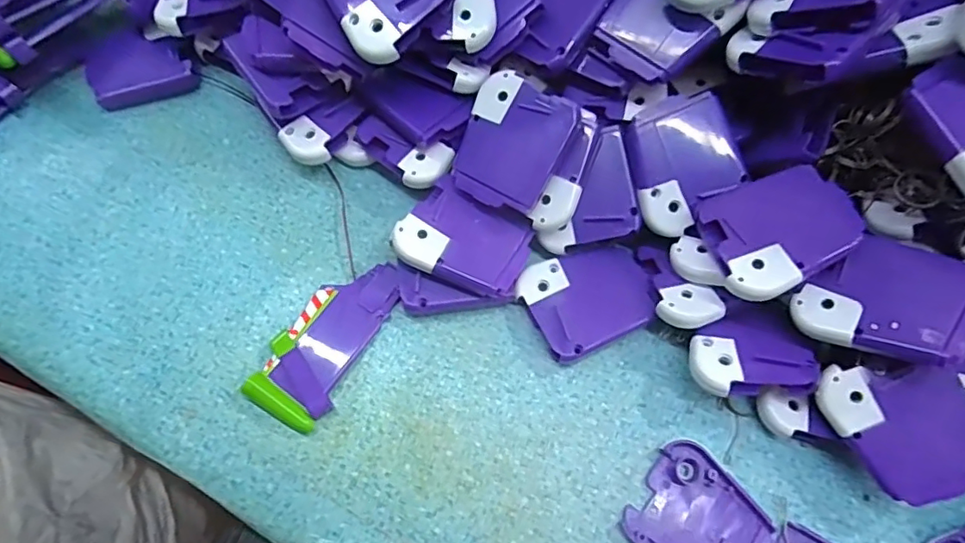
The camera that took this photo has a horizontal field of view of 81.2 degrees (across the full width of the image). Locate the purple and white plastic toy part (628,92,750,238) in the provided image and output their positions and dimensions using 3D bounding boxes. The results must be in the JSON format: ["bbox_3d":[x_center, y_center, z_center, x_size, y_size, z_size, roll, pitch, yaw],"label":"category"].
[{"bbox_3d":[0.098,-0.052,0.275,0.051,0.007,0.058,-21,95,2],"label":"purple and white plastic toy part"}]

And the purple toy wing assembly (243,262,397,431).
[{"bbox_3d":[-0.075,0.031,0.277,0.038,0.010,0.087,27,70,9],"label":"purple toy wing assembly"}]

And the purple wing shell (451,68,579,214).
[{"bbox_3d":[0.014,-0.062,0.275,0.049,0.005,0.060,28,97,17],"label":"purple wing shell"}]

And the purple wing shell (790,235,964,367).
[{"bbox_3d":[0.171,0.011,0.237,0.061,0.005,0.050,24,74,37],"label":"purple wing shell"}]

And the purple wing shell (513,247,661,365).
[{"bbox_3d":[0.054,0.014,0.287,0.062,0.014,0.050,-25,71,-10],"label":"purple wing shell"}]

